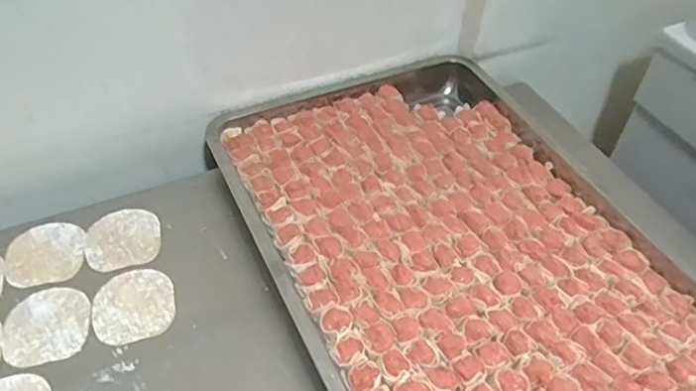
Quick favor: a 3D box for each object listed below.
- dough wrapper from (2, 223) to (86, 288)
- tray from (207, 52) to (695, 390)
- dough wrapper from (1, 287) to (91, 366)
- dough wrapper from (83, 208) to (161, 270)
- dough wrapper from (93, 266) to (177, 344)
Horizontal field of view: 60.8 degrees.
[{"bbox_3d":[-0.333,0.064,0.652,0.081,0.004,0.085,3,47,-3],"label":"dough wrapper"},{"bbox_3d":[0.116,0.063,0.649,0.392,0.054,0.598,-18,50,-19],"label":"tray"},{"bbox_3d":[-0.299,0.128,0.590,0.079,0.004,0.084,3,47,-3],"label":"dough wrapper"},{"bbox_3d":[-0.253,0.048,0.670,0.080,0.004,0.083,1,47,-1],"label":"dough wrapper"},{"bbox_3d":[-0.220,0.111,0.610,0.080,0.004,0.085,1,47,-1],"label":"dough wrapper"}]

